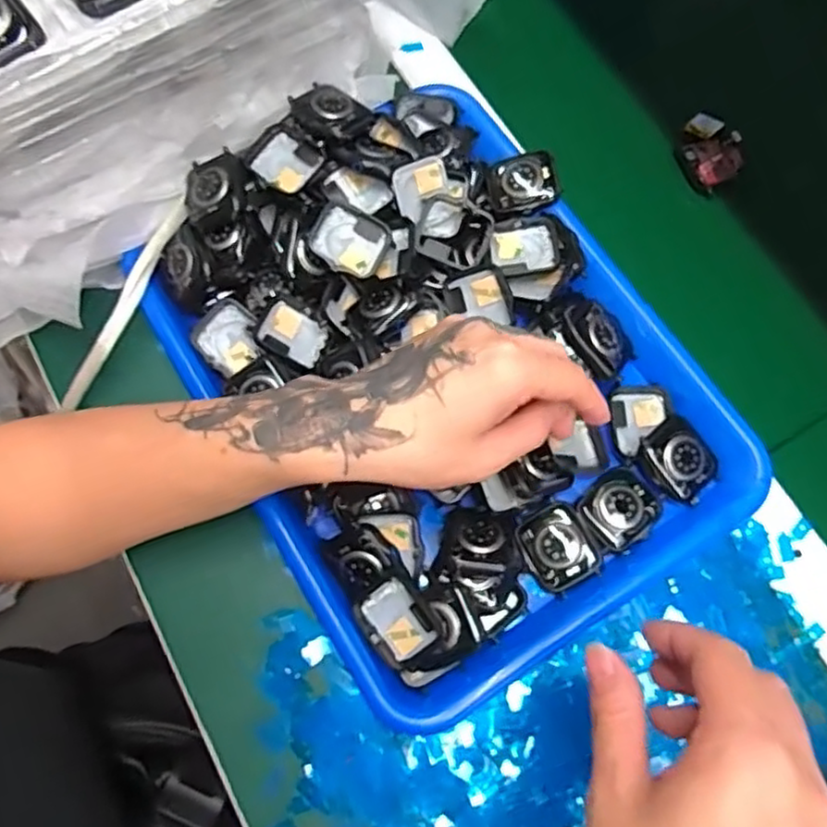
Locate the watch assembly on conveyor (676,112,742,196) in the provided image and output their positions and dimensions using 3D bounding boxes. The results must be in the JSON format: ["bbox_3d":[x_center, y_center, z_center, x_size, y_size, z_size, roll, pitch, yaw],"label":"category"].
[{"bbox_3d":[0.203,-0.178,0.475,0.036,0.018,0.057,-14,72,-6],"label":"watch assembly on conveyor"}]

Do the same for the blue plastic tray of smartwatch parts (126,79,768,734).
[{"bbox_3d":[0.010,-0.033,0.397,0.252,0.052,0.334,-31,74,-11],"label":"blue plastic tray of smartwatch parts"}]

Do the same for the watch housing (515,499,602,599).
[{"bbox_3d":[0.079,0.071,0.373,0.038,0.008,0.043,-26,73,-9],"label":"watch housing"}]

